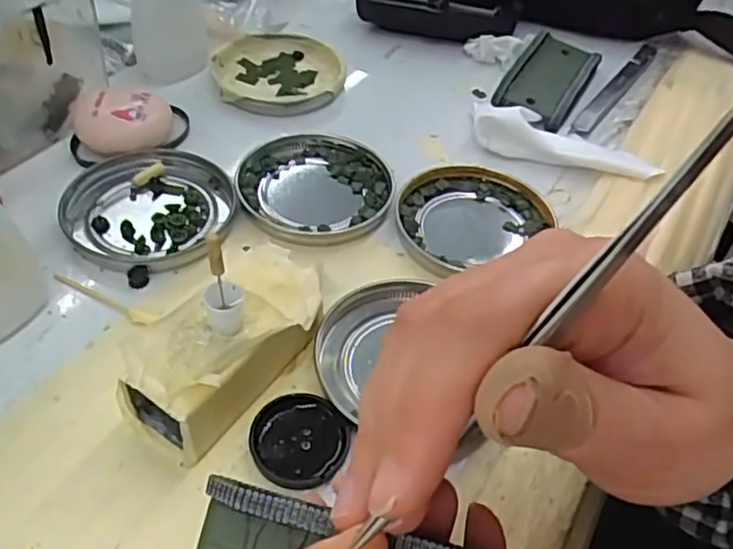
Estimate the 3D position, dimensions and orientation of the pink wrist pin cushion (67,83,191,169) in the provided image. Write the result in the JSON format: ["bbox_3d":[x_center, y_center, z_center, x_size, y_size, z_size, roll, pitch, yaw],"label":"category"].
[{"bbox_3d":[-0.127,-0.082,0.354,0.055,0.025,0.042,-3,47,-10],"label":"pink wrist pin cushion"}]

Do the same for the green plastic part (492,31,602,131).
[{"bbox_3d":[0.116,-0.125,0.422,0.045,0.021,0.090,26,49,17],"label":"green plastic part"}]

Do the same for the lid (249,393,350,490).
[{"bbox_3d":[-0.025,0.060,0.246,0.034,0.006,0.034,3,46,-4],"label":"lid"}]

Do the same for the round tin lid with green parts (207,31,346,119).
[{"bbox_3d":[-0.054,-0.127,0.417,0.078,0.013,0.077,3,46,-4],"label":"round tin lid with green parts"}]

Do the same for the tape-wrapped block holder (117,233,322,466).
[{"bbox_3d":[-0.051,0.024,0.249,0.047,0.046,0.084,28,50,19],"label":"tape-wrapped block holder"}]

